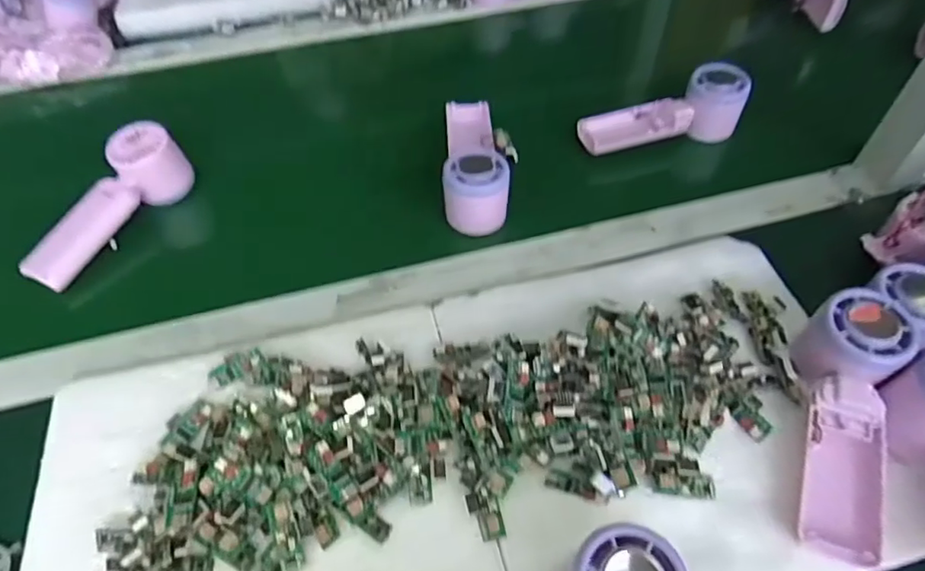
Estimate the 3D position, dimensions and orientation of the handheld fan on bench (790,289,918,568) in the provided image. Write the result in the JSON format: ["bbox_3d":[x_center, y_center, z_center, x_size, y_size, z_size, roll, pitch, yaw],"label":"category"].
[{"bbox_3d":[0.243,0.079,0.348,0.055,0.054,0.163,14,55,12],"label":"handheld fan on bench"}]

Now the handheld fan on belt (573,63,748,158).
[{"bbox_3d":[0.191,-0.171,0.548,0.151,0.063,0.051,-10,53,-5],"label":"handheld fan on belt"}]

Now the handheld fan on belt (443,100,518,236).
[{"bbox_3d":[0.016,-0.125,0.524,0.062,0.045,0.164,-1,53,2],"label":"handheld fan on belt"}]

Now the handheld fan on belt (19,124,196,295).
[{"bbox_3d":[-0.316,-0.072,0.495,0.050,0.055,0.159,23,57,18],"label":"handheld fan on belt"}]

